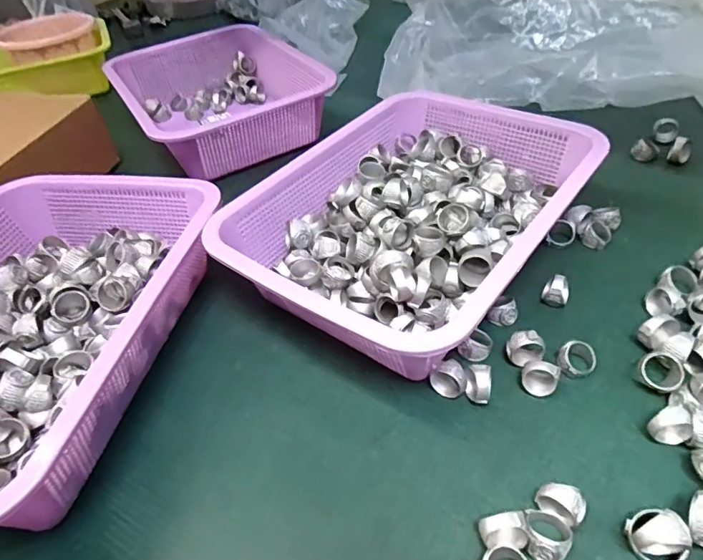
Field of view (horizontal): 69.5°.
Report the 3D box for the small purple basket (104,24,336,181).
[{"bbox_3d":[-0.177,-0.239,0.668,0.225,0.084,0.286,-26,47,-18],"label":"small purple basket"}]

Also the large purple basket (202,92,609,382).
[{"bbox_3d":[0.061,-0.063,0.441,0.231,0.073,0.294,22,51,28],"label":"large purple basket"}]

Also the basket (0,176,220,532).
[{"bbox_3d":[-0.234,0.032,0.372,0.220,0.074,0.304,4,45,12],"label":"basket"}]

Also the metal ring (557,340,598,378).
[{"bbox_3d":[0.158,0.055,0.355,0.024,0.013,0.023,-4,44,4],"label":"metal ring"}]

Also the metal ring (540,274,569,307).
[{"bbox_3d":[0.163,0.008,0.402,0.020,0.025,0.021,20,50,26],"label":"metal ring"}]

